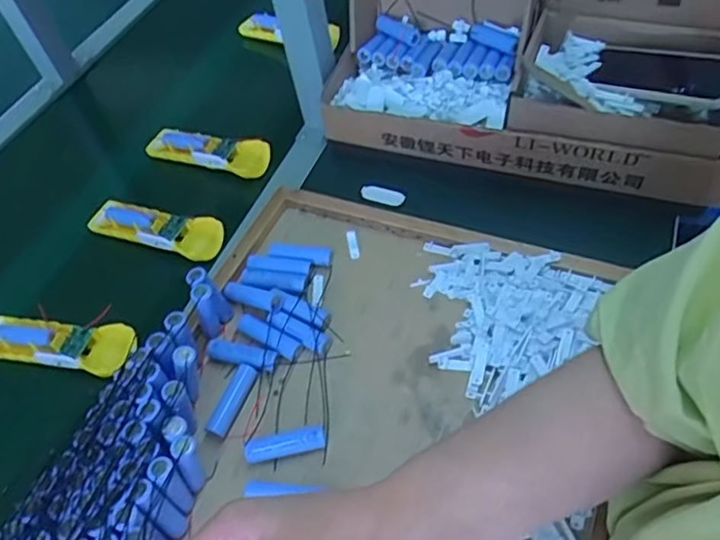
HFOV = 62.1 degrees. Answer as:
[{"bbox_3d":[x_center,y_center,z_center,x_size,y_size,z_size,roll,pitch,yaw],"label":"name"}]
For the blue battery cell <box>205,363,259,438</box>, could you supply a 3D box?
[{"bbox_3d":[-0.108,0.111,0.515,0.020,0.016,0.064,18,56,19],"label":"blue battery cell"}]

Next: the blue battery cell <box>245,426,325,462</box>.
[{"bbox_3d":[-0.060,0.143,0.487,0.065,0.018,0.016,-12,52,-3],"label":"blue battery cell"}]

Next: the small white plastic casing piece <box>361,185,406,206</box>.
[{"bbox_3d":[0.026,-0.084,0.665,0.051,0.011,0.019,21,57,21],"label":"small white plastic casing piece"}]

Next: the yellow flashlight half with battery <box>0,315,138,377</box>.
[{"bbox_3d":[-0.298,0.069,0.582,0.153,0.027,0.052,8,53,12],"label":"yellow flashlight half with battery"}]

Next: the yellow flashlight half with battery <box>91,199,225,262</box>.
[{"bbox_3d":[-0.227,-0.046,0.660,0.156,0.027,0.046,16,55,18],"label":"yellow flashlight half with battery"}]

